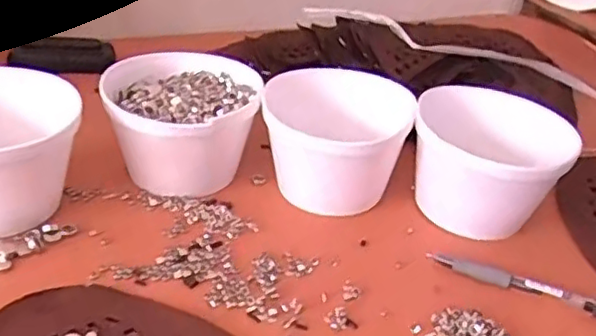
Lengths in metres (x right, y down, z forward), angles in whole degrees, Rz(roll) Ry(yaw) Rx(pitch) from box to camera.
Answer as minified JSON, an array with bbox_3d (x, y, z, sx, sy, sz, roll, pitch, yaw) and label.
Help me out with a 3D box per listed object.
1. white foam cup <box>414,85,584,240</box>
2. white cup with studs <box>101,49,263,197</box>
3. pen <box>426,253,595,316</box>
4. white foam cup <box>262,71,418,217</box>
[{"bbox_3d":[0.151,-0.003,0.509,0.115,0.085,0.115,5,31,-3],"label":"white foam cup"},{"bbox_3d":[-0.095,-0.035,0.522,0.117,0.080,0.115,5,31,-3],"label":"white cup with studs"},{"bbox_3d":[0.160,0.081,0.437,0.139,0.011,0.014,18,33,18],"label":"pen"},{"bbox_3d":[0.030,-0.019,0.510,0.103,0.088,0.103,5,31,-3],"label":"white foam cup"}]

